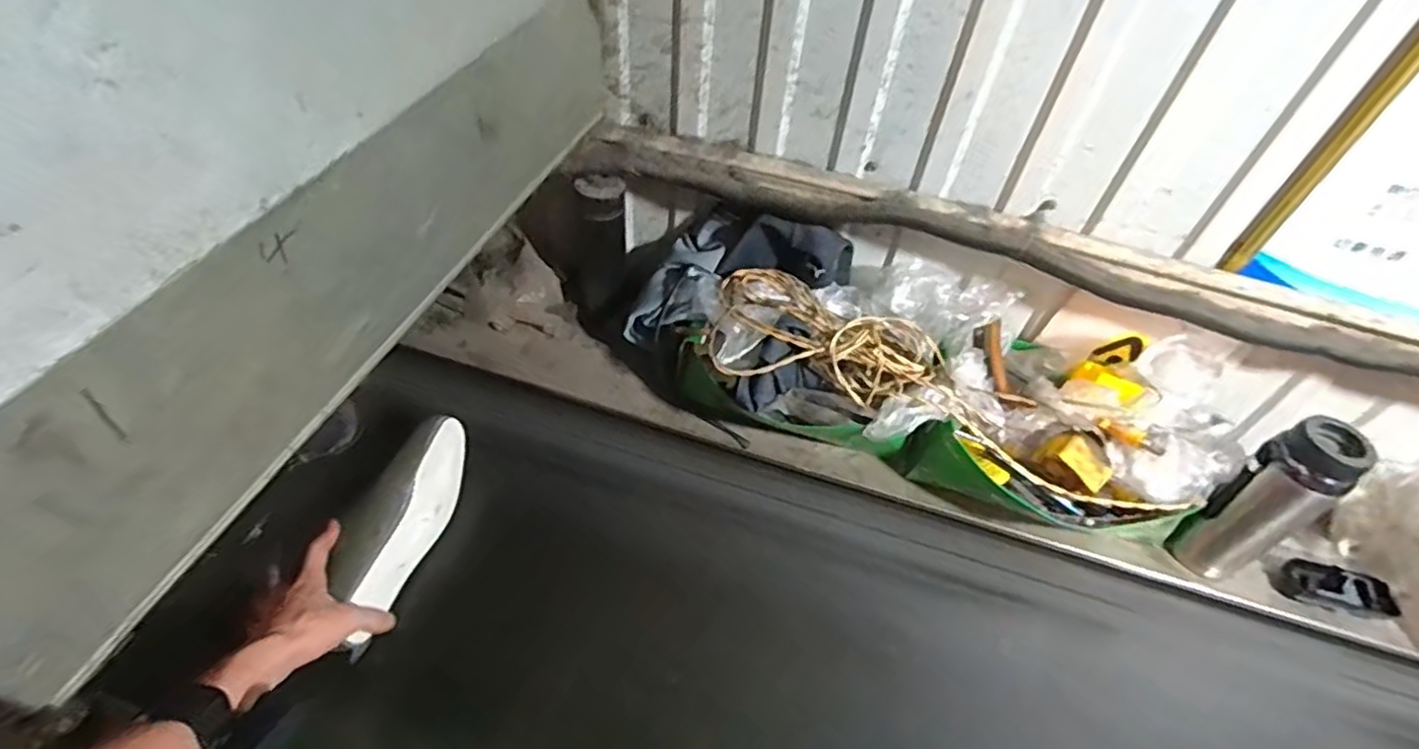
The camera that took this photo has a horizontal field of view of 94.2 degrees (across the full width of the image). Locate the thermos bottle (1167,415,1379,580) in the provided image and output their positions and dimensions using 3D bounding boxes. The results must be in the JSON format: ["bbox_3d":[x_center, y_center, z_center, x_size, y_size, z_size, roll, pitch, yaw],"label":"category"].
[{"bbox_3d":[0.677,0.169,0.821,0.089,0.256,0.088,-21,54,-21],"label":"thermos bottle"}]

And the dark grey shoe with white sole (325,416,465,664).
[{"bbox_3d":[-0.387,0.181,0.814,0.079,0.096,0.300,12,55,6],"label":"dark grey shoe with white sole"}]

